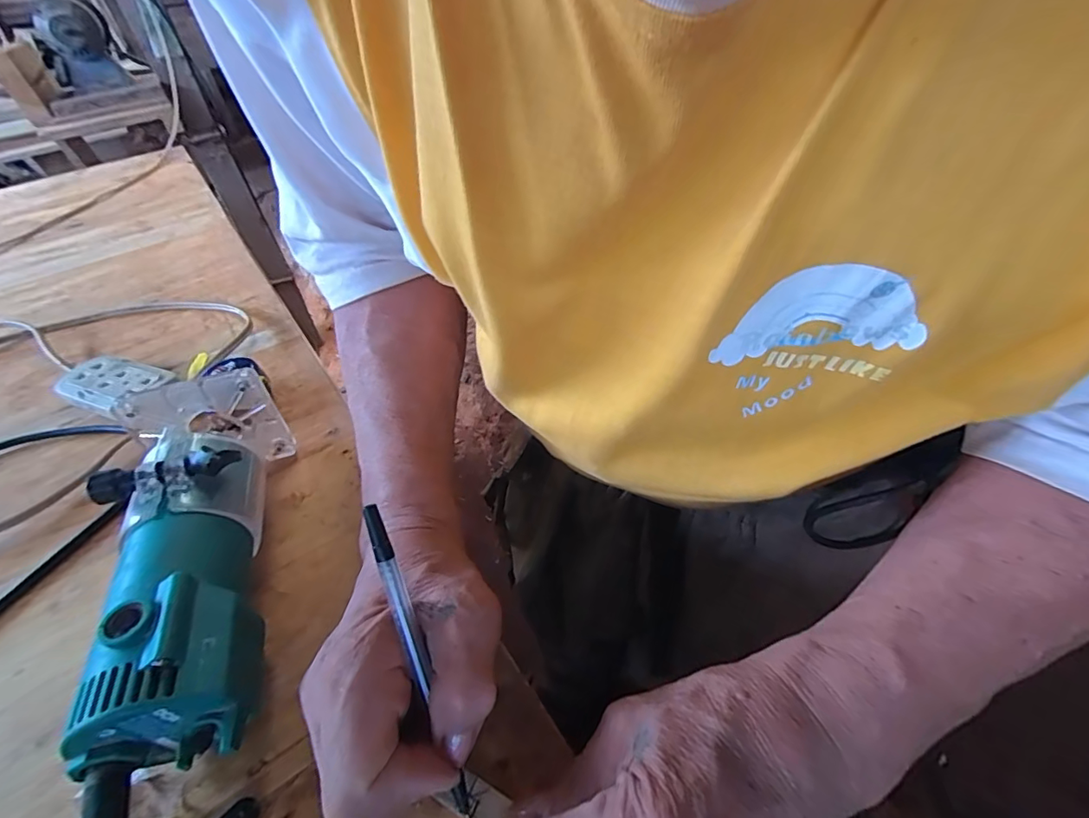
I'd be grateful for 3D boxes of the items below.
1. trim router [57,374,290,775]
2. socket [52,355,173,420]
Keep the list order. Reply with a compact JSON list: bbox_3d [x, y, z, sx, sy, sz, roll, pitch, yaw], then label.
[{"bbox_3d":[-0.208,0.082,0.298,0.083,0.086,0.229,-16,43,-9],"label":"trim router"},{"bbox_3d":[-0.411,-0.022,0.482,0.109,0.024,0.055,10,46,18],"label":"socket"}]

